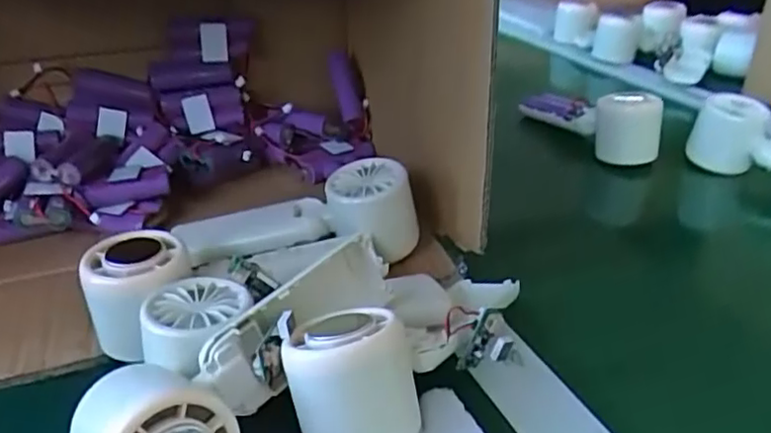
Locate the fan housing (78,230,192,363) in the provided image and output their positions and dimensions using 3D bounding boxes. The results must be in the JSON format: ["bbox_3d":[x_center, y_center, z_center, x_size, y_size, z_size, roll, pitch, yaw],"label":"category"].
[{"bbox_3d":[-0.135,0.042,0.355,0.050,0.048,0.053,0,28,0],"label":"fan housing"}]

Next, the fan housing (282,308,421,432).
[{"bbox_3d":[-0.019,0.074,0.297,0.054,0.058,0.063,-7,29,-12],"label":"fan housing"}]

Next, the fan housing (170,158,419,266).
[{"bbox_3d":[-0.062,0.006,0.436,0.162,0.069,0.050,-3,28,-4],"label":"fan housing"}]

